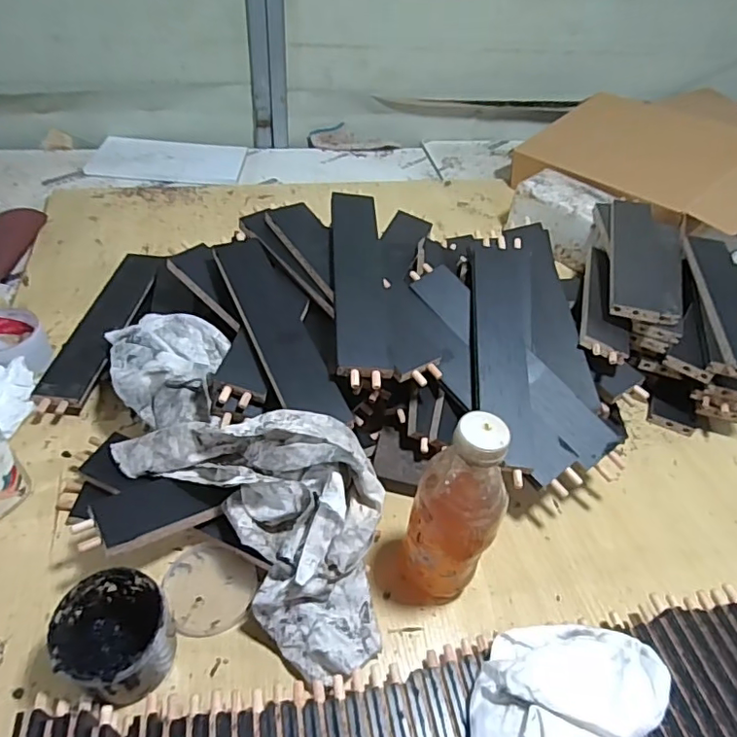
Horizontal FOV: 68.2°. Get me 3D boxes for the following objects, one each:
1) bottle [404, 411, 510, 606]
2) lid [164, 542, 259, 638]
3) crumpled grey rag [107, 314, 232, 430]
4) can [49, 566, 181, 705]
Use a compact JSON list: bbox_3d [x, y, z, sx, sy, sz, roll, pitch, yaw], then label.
[{"bbox_3d":[0.072,0.126,0.455,0.067,0.204,0.056,24,47,17],"label":"bottle"},{"bbox_3d":[-0.144,0.197,0.497,0.075,0.010,0.084,-22,51,-26],"label":"lid"},{"bbox_3d":[-0.223,-0.010,0.598,0.130,0.045,0.159,-7,46,-13],"label":"crumpled grey rag"},{"bbox_3d":[-0.195,0.210,0.425,0.077,0.072,0.089,-20,50,-25],"label":"can"}]

